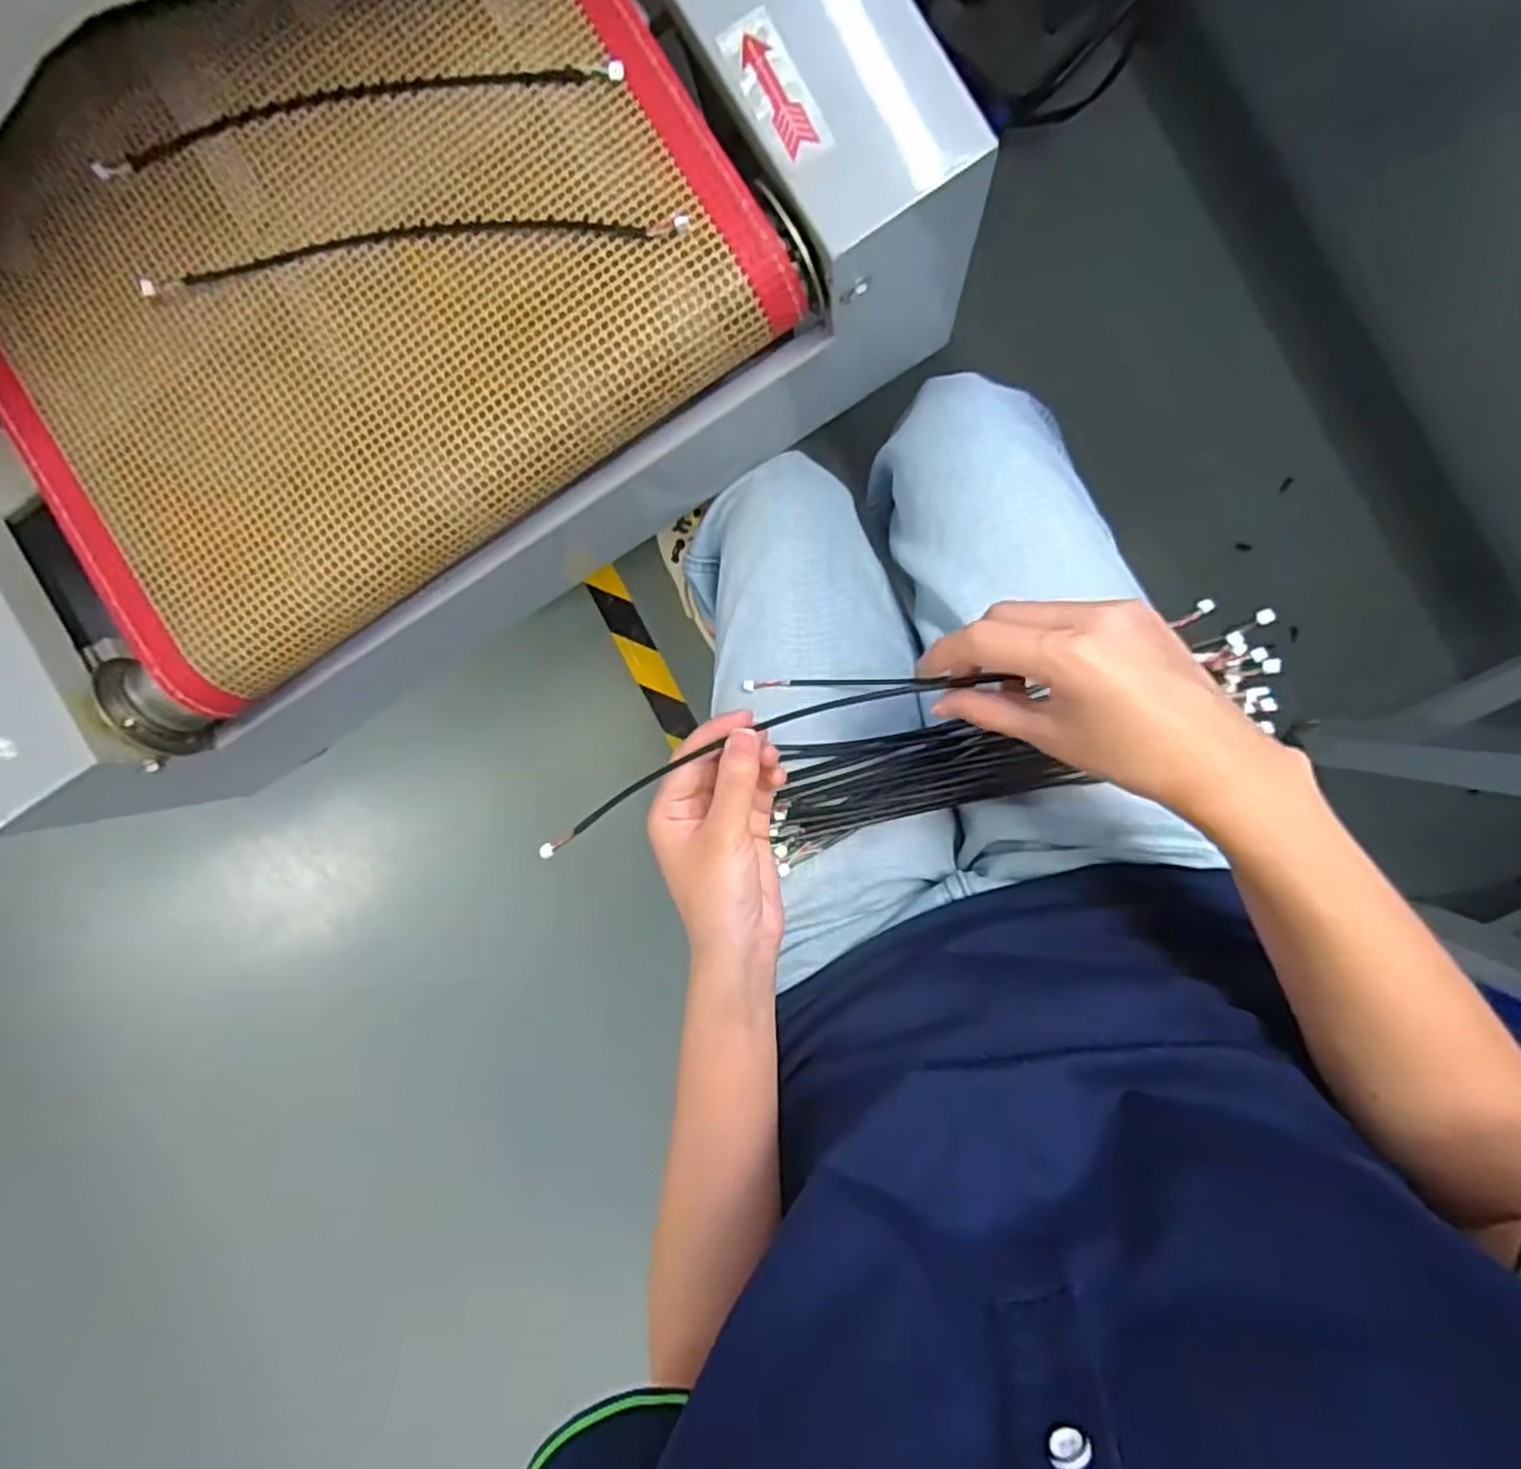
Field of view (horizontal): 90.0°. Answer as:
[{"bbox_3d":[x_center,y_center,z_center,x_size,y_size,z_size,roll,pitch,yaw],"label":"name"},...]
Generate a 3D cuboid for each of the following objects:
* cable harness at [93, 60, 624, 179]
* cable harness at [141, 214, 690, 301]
[{"bbox_3d":[-0.205,-0.316,0.381,0.277,0.011,0.030,-5,91,6],"label":"cable harness"},{"bbox_3d":[-0.175,-0.244,0.380,0.280,0.010,0.025,-3,93,8],"label":"cable harness"}]

